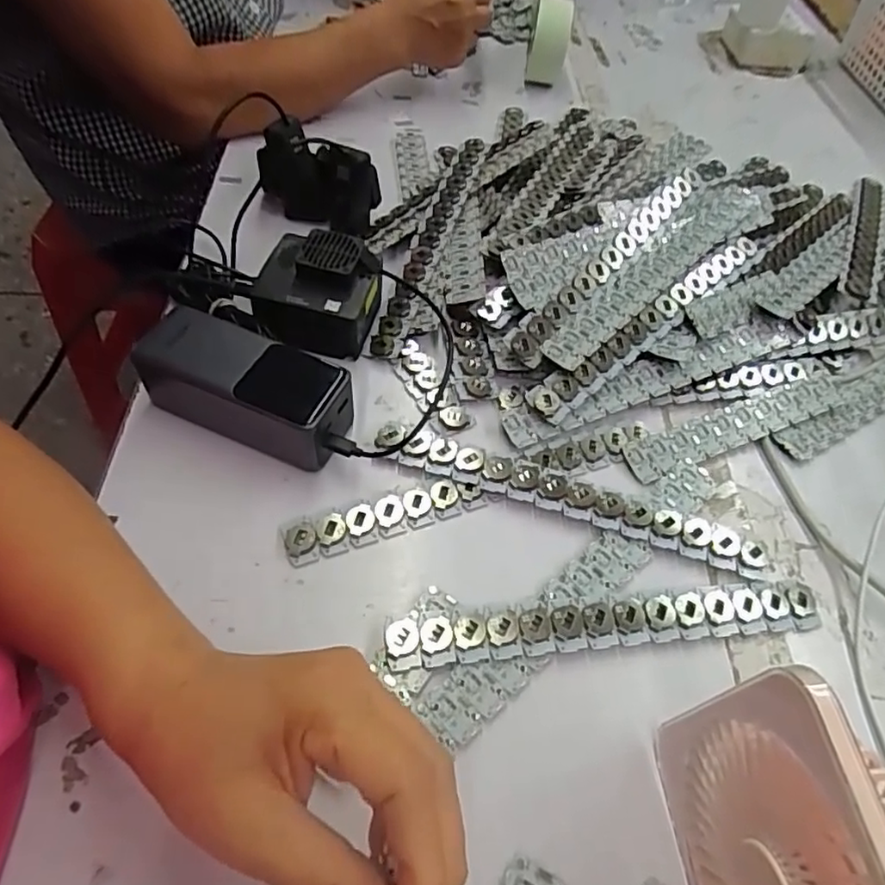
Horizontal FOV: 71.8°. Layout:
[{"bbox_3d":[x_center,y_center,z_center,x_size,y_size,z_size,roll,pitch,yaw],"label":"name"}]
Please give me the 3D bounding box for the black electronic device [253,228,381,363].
[{"bbox_3d":[-0.090,-0.104,0.436,0.082,0.055,0.079,8,55,0],"label":"black electronic device"}]

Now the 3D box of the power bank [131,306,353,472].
[{"bbox_3d":[-0.124,-0.035,0.389,0.135,0.053,0.054,22,56,10],"label":"power bank"}]

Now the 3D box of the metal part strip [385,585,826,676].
[{"bbox_3d":[0.094,0.101,0.339,0.247,0.005,0.026,-2,67,-9],"label":"metal part strip"}]

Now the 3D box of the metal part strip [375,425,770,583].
[{"bbox_3d":[0.079,0.033,0.384,0.248,0.009,0.028,18,66,7],"label":"metal part strip"}]

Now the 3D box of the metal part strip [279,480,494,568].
[{"bbox_3d":[-0.033,0.045,0.371,0.124,0.006,0.028,-15,58,-15],"label":"metal part strip"}]

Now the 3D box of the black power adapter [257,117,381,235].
[{"bbox_3d":[-0.107,-0.220,0.513,0.103,0.073,0.028,21,56,9],"label":"black power adapter"}]

